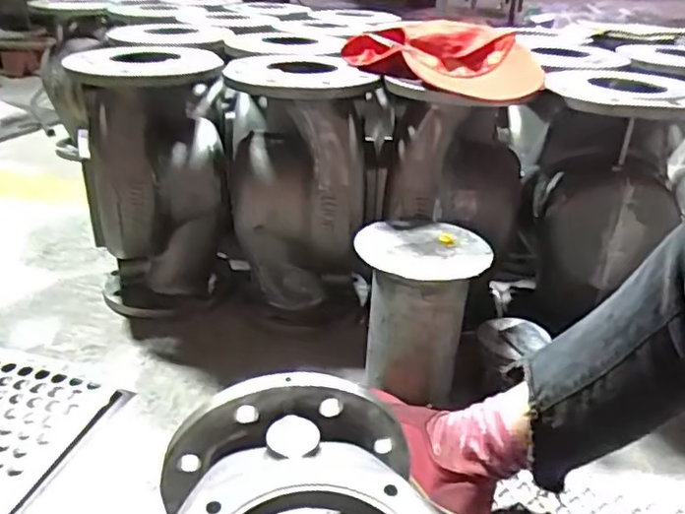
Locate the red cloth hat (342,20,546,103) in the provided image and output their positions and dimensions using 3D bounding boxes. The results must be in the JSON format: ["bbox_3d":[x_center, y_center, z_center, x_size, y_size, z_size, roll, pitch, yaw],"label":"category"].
[{"bbox_3d":[0.127,-0.265,0.828,0.158,0.071,0.229,-22,37,-38],"label":"red cloth hat"}]

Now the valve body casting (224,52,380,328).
[{"bbox_3d":[-0.059,-0.084,0.886,0.186,0.352,0.188,0,28,-5],"label":"valve body casting"}]

